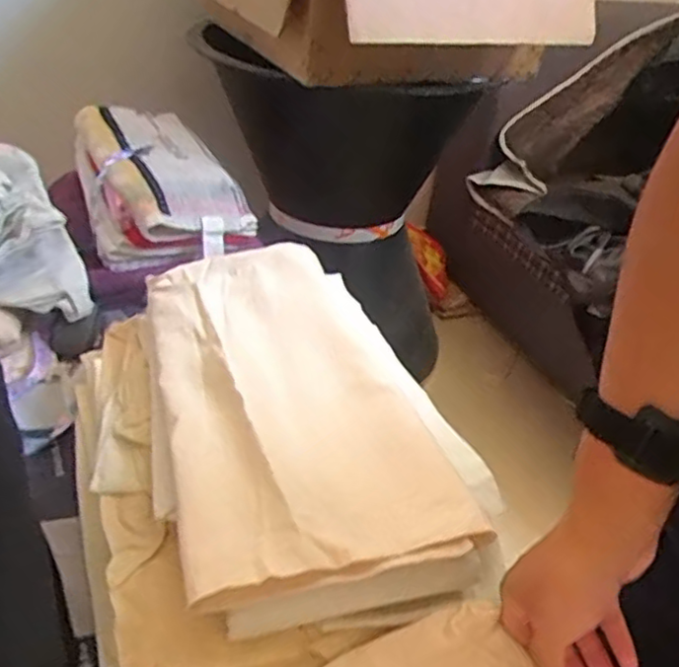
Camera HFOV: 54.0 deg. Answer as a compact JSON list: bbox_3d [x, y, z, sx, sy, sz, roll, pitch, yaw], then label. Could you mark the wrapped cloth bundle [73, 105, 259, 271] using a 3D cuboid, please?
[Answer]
[{"bbox_3d":[-0.266,-0.225,0.952,0.199,0.113,0.337,-12,39,-24],"label":"wrapped cloth bundle"}]

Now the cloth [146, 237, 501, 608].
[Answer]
[{"bbox_3d":[-0.035,0.040,0.586,0.237,0.053,0.375,-6,37,-18],"label":"cloth"}]

